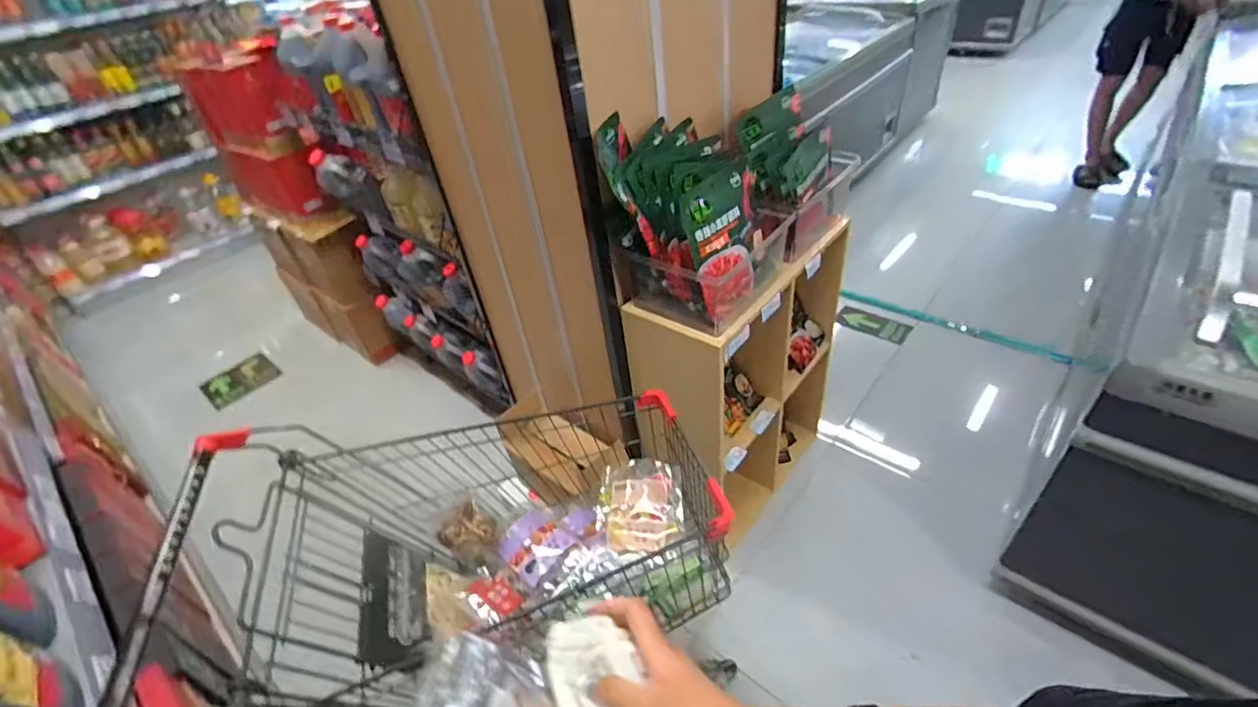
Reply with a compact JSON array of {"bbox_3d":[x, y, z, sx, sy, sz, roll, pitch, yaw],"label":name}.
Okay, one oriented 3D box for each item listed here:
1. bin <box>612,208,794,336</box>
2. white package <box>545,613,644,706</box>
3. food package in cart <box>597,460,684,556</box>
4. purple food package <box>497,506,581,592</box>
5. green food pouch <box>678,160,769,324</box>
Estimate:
[{"bbox_3d":[0.175,-0.211,1.198,0.241,0.134,0.329,23,49,32],"label":"bin"},{"bbox_3d":[-0.022,0.237,0.395,0.062,0.023,0.110,-20,41,-15],"label":"white package"},{"bbox_3d":[0.022,0.292,1.060,0.160,0.059,0.173,-4,40,4],"label":"food package in cart"},{"bbox_3d":[-0.177,0.363,1.059,0.119,0.062,0.144,-31,45,-26],"label":"purple food package"},{"bbox_3d":[0.195,-0.214,1.066,0.188,0.268,0.025,-33,30,-24],"label":"green food pouch"}]

